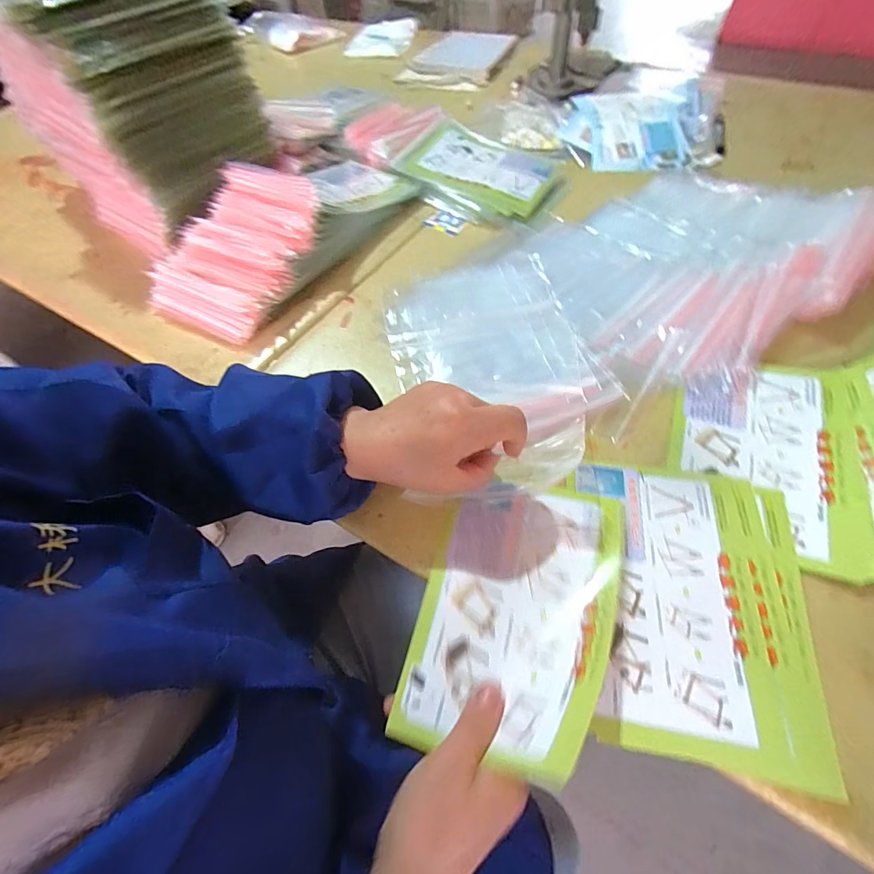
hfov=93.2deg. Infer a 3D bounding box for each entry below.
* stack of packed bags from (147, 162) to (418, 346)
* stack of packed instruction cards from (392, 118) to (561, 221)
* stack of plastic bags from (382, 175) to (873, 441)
[{"bbox_3d":[-0.200,-0.294,0.556,0.168,0.093,0.379,28,64,19],"label":"stack of packed bags"},{"bbox_3d":[0.062,-0.421,0.648,0.229,0.020,0.179,22,64,7],"label":"stack of packed instruction cards"},{"bbox_3d":[0.221,-0.192,0.487,0.573,0.043,0.316,-25,60,-11],"label":"stack of plastic bags"}]

